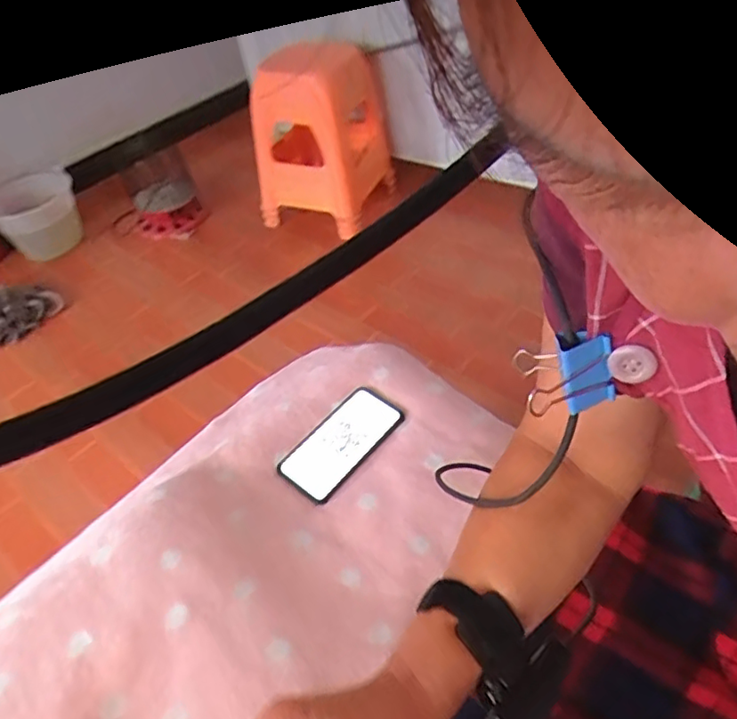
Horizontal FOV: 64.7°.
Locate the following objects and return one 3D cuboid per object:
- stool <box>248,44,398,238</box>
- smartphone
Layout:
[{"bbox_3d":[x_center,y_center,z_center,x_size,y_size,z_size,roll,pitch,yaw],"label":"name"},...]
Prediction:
[{"bbox_3d":[-0.152,-0.667,1.804,0.369,0.504,0.359,4,47,13],"label":"stool"},{"bbox_3d":[-0.034,0.099,0.727,0.079,0.010,0.166,28,54,31],"label":"smartphone"}]

